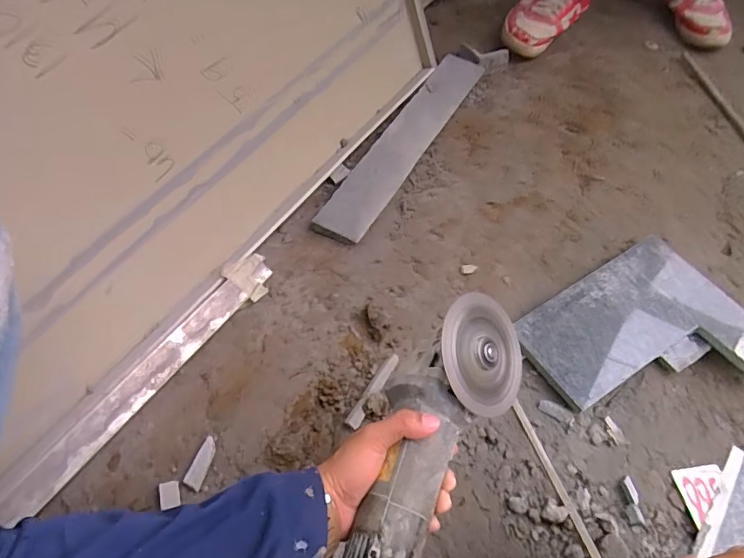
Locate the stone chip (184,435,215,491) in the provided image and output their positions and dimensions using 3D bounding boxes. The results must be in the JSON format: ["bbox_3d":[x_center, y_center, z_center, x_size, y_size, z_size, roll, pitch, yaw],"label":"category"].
[{"bbox_3d":[-0.202,0.218,0.572,0.020,0.004,0.059,16,61,7],"label":"stone chip"}]

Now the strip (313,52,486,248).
[{"bbox_3d":[0.059,-0.237,0.822,0.077,0.027,0.459,29,64,13],"label":"strip"}]

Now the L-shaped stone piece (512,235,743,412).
[{"bbox_3d":[0.369,0.085,0.657,0.290,0.038,0.231,-28,65,-16],"label":"L-shaped stone piece"}]

